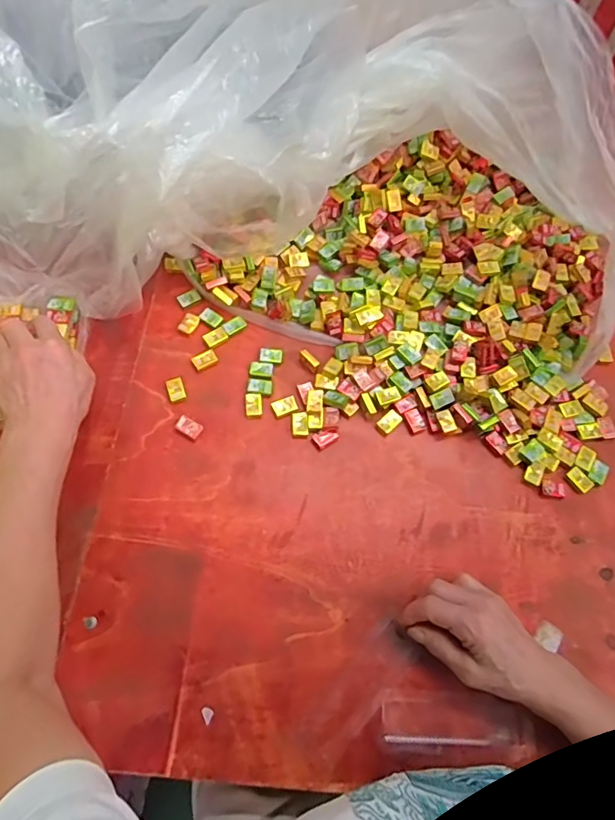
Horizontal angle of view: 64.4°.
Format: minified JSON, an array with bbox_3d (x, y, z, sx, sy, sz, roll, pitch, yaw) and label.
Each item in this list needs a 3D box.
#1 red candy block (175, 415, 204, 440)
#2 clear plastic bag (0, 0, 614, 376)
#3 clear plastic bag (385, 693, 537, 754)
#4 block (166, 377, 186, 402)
[{"bbox_3d":[-0.124,0.019,0.512,0.026,0.011,0.017,30,69,8],"label":"red candy block"},{"bbox_3d":[-0.066,-0.356,0.534,0.807,0.254,0.489,3,67,-2],"label":"clear plastic bag"},{"bbox_3d":[0.130,0.272,0.424,0.125,0.017,0.040,1,67,-3],"label":"clear plastic bag"},{"bbox_3d":[-0.142,-0.022,0.527,0.017,0.010,0.024,-15,69,-10],"label":"block"}]

